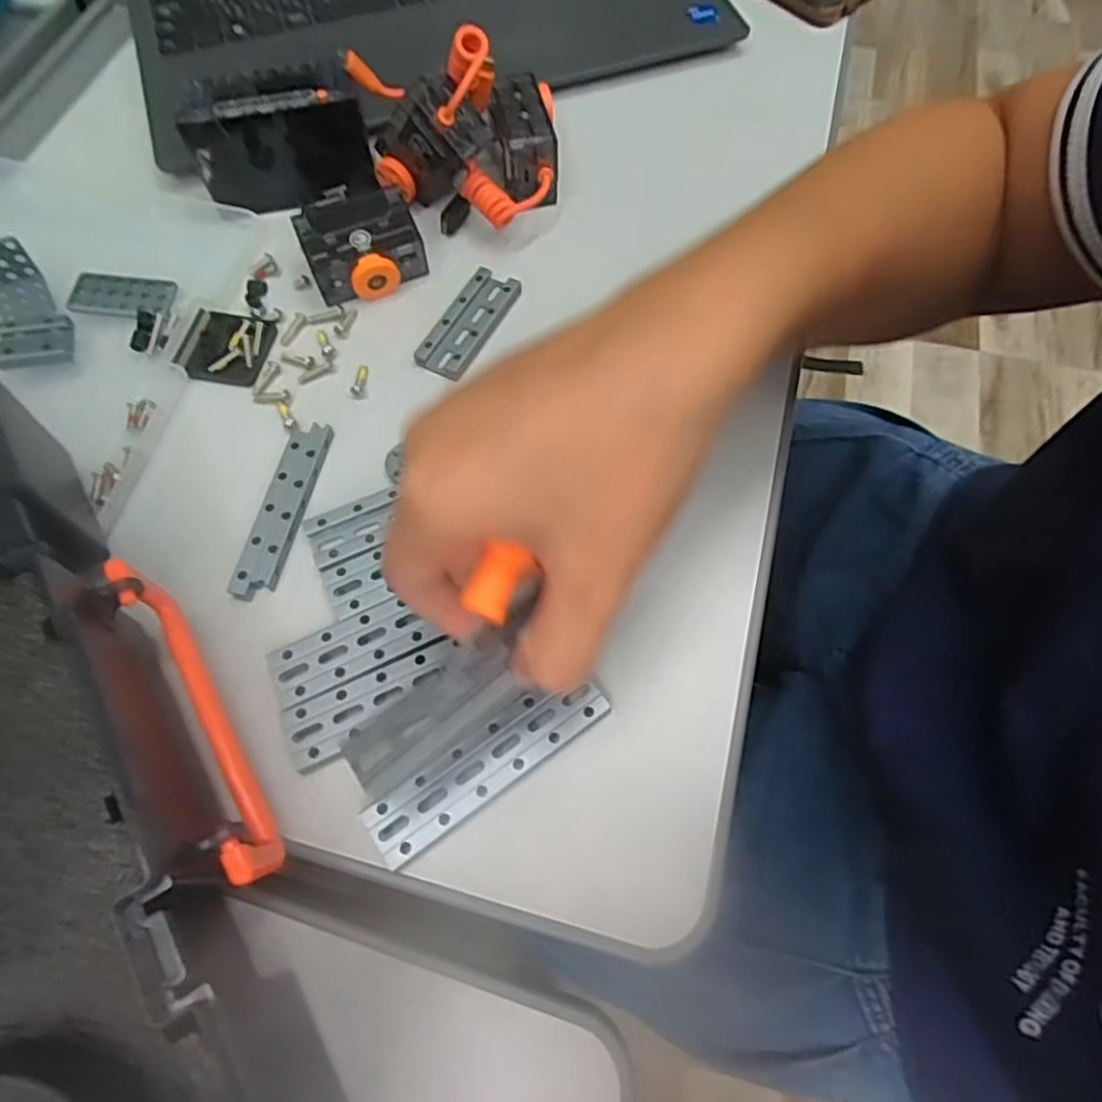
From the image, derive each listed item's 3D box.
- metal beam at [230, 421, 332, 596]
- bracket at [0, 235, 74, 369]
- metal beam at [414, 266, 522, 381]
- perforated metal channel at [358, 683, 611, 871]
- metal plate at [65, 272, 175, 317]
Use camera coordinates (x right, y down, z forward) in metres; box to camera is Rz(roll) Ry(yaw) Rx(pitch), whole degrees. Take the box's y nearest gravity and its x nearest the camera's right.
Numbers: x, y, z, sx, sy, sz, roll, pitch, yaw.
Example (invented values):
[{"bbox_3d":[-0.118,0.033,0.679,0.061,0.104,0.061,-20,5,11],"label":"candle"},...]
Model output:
[{"bbox_3d":[-0.115,-0.018,0.308,0.019,0.007,0.084,11,65,6],"label":"metal beam"},{"bbox_3d":[-0.251,-0.115,0.336,0.031,0.025,0.062,-24,67,-10],"label":"bracket"},{"bbox_3d":[-0.039,-0.112,0.350,0.028,0.009,0.064,26,68,13],"label":"metal beam"},{"bbox_3d":[-0.022,0.078,0.263,0.094,0.010,0.024,-33,68,-14],"label":"perforated metal channel"},{"bbox_3d":[-0.214,-0.127,0.355,0.047,0.004,0.026,3,65,3],"label":"metal plate"}]

